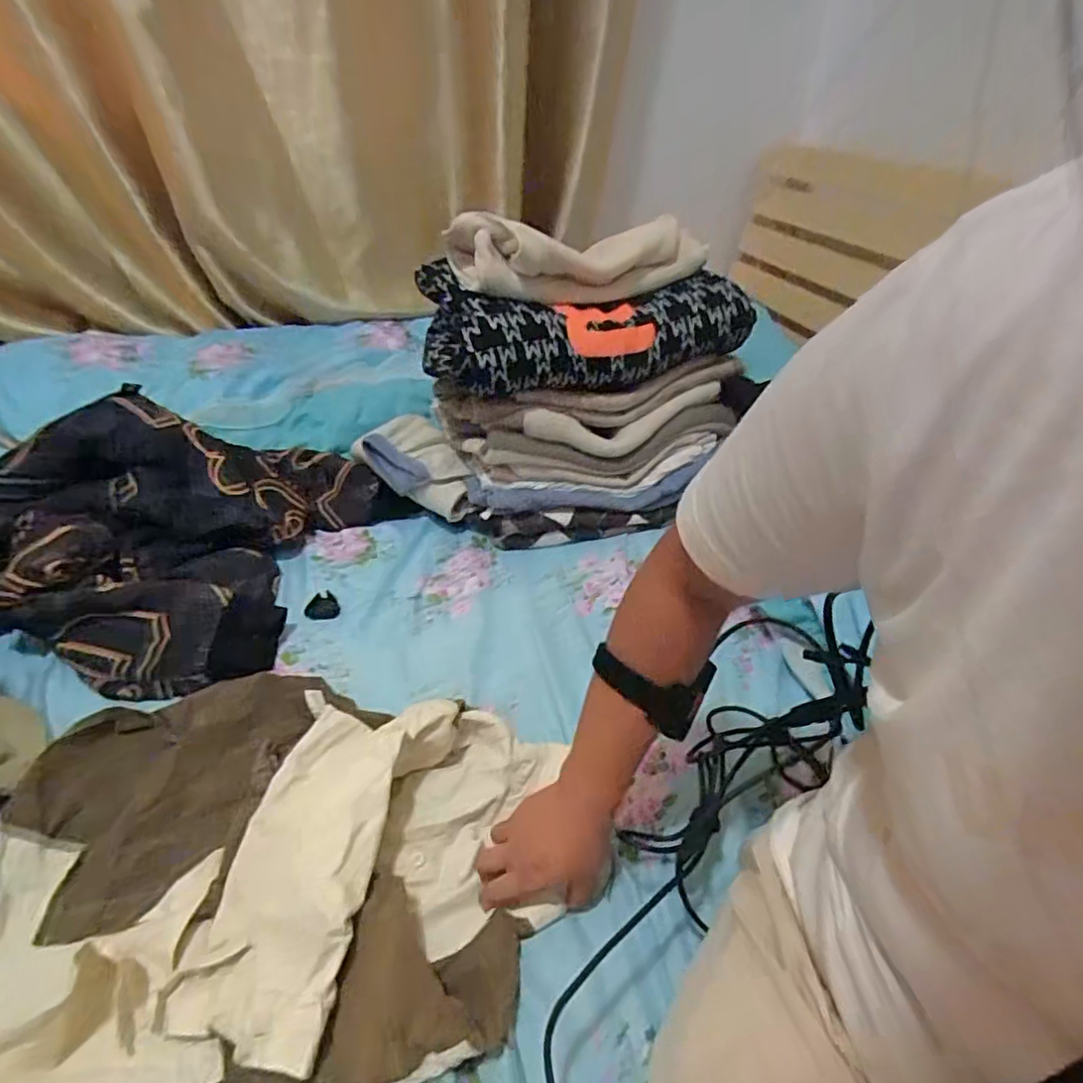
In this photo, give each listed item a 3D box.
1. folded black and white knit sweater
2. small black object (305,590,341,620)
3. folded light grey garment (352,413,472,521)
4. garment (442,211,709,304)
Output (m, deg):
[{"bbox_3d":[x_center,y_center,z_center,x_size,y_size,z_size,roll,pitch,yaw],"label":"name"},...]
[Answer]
[{"bbox_3d":[0.059,-0.313,0.869,0.455,0.116,0.213,-14,39,-18],"label":"folded black and white knit sweater"},{"bbox_3d":[-0.277,0.082,0.781,0.041,0.007,0.040,-5,56,-17],"label":"small black object"},{"bbox_3d":[-0.193,-0.098,0.926,0.122,0.111,0.189,-19,41,-24],"label":"folded light grey garment"},{"bbox_3d":[0.060,-0.385,0.824,0.363,0.098,0.088,-13,39,-17],"label":"garment"}]

